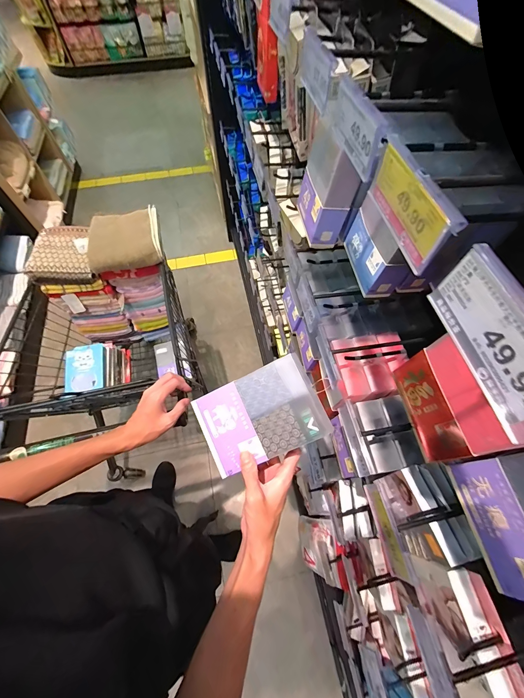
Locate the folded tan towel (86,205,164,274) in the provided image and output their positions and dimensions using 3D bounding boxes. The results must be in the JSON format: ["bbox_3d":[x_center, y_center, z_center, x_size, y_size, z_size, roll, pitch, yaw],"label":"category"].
[{"bbox_3d":[-0.427,-0.347,0.864,0.211,0.050,0.235,-11,63,-6],"label":"folded tan towel"}]

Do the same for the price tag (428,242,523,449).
[{"bbox_3d":[0.130,-0.004,0.152,0.010,0.045,0.102,-10,63,-5],"label":"price tag"}]

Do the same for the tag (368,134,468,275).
[{"bbox_3d":[0.109,-0.108,0.209,0.008,0.047,0.101,-9,63,-5],"label":"tag"}]

